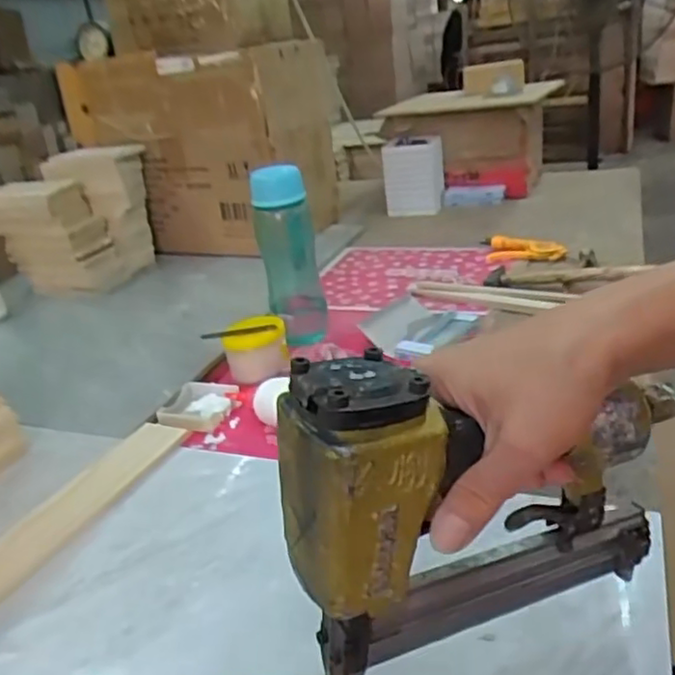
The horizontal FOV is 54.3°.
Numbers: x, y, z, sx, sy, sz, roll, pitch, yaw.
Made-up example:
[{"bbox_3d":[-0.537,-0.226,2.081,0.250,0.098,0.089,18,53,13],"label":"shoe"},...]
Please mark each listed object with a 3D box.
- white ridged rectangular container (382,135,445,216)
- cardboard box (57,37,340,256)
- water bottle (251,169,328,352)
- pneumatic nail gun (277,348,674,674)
[{"bbox_3d":[0.163,-0.347,1.445,0.138,0.173,0.050,-16,44,-5],"label":"white ridged rectangular container"},{"bbox_3d":[-0.237,-0.358,1.293,0.412,0.348,0.274,4,26,21],"label":"cardboard box"},{"bbox_3d":[-0.062,-0.104,0.874,0.078,0.244,0.071,-8,24,-4],"label":"water bottle"},{"bbox_3d":[0.085,0.071,0.329,0.225,0.169,0.045,-18,27,-24],"label":"pneumatic nail gun"}]

